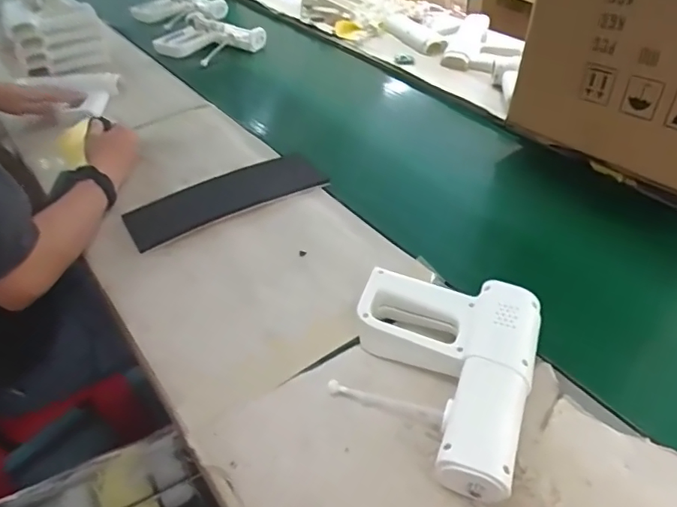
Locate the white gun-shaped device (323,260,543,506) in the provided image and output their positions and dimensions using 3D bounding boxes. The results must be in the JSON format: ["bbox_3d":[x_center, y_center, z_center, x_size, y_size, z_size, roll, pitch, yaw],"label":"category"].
[{"bbox_3d":[0.093,0.114,0.526,0.180,0.069,0.210,13,43,17],"label":"white gun-shaped device"}]

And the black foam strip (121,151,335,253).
[{"bbox_3d":[-0.160,-0.088,0.789,0.290,0.026,0.103,-26,46,-24],"label":"black foam strip"}]

